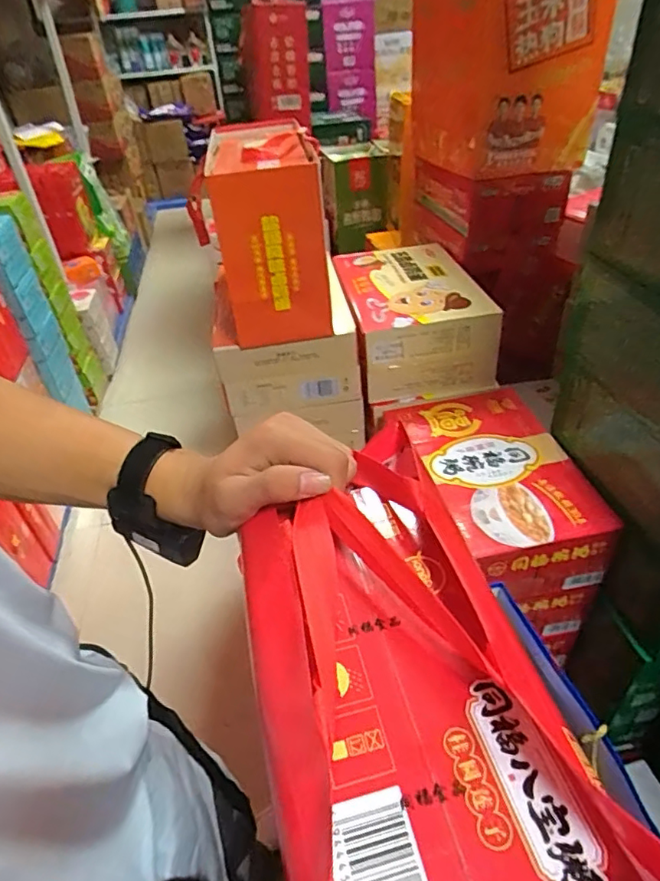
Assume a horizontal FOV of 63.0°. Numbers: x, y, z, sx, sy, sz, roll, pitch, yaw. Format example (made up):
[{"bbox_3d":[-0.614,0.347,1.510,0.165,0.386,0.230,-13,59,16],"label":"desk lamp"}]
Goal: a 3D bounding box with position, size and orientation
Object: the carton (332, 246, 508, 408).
[{"bbox_3d":[0.166,-0.268,1.141,0.264,0.157,0.405,-6,38,-1],"label":"carton"}]

